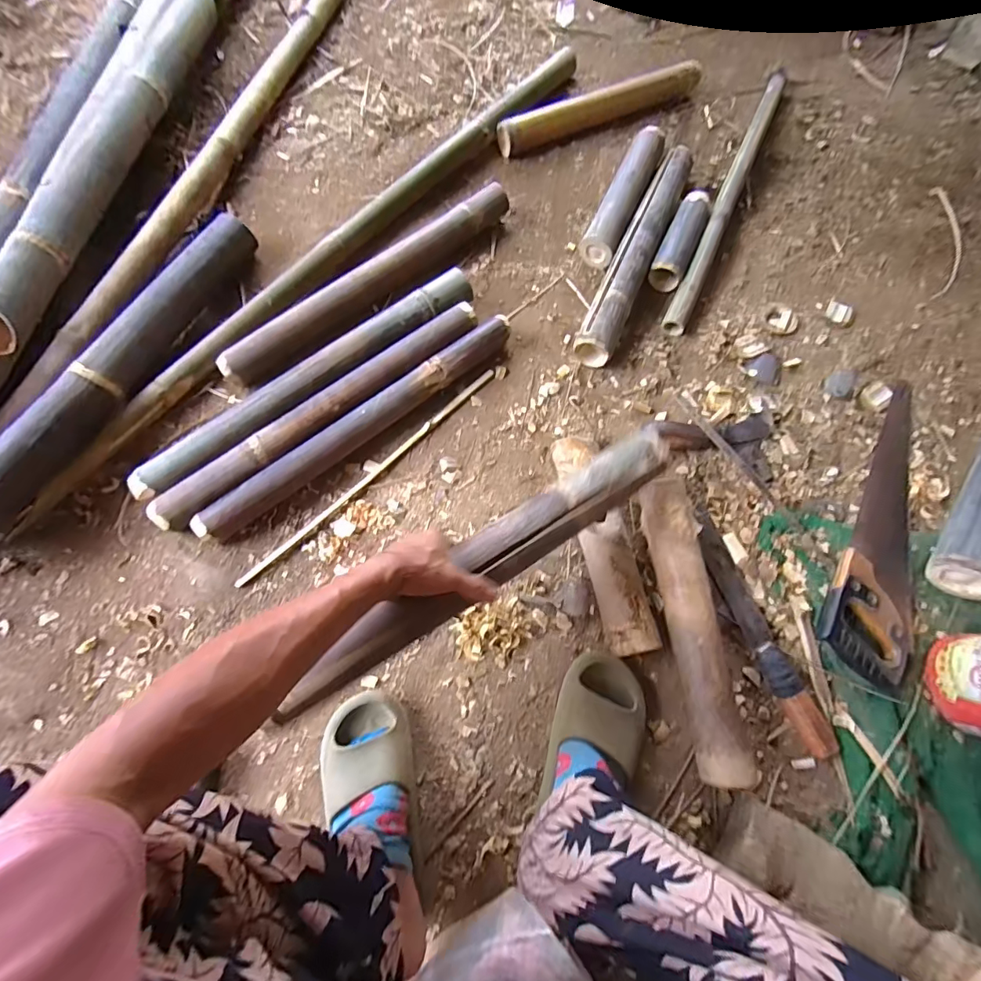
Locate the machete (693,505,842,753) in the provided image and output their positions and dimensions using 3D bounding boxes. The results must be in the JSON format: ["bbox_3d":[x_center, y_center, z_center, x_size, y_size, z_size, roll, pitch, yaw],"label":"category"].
[{"bbox_3d":[0.368,0.182,0.655,0.050,0.037,0.342,-19,72,-7],"label":"machete"}]

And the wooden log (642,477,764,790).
[{"bbox_3d":[0.268,0.173,0.640,0.065,0.067,0.378,-5,71,-2],"label":"wooden log"}]

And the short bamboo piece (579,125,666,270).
[{"bbox_3d":[0.259,-0.572,0.919,0.066,0.056,0.319,24,73,7],"label":"short bamboo piece"}]

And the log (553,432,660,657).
[{"bbox_3d":[0.166,0.070,0.687,0.078,0.047,0.319,-13,72,-5],"label":"log"}]

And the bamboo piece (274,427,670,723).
[{"bbox_3d":[0.010,0.067,0.527,0.511,0.032,0.061,-33,74,-21],"label":"bamboo piece"}]

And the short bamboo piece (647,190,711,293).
[{"bbox_3d":[0.358,-0.471,0.890,0.058,0.048,0.216,25,73,7],"label":"short bamboo piece"}]

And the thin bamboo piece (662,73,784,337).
[{"bbox_3d":[0.477,-0.593,0.938,0.045,0.036,0.730,24,73,7],"label":"thin bamboo piece"}]

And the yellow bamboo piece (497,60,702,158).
[{"bbox_3d":[0.232,-0.817,1.018,0.464,0.074,0.053,-22,73,-8],"label":"yellow bamboo piece"}]

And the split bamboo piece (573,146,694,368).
[{"bbox_3d":[0.271,-0.446,0.866,0.063,0.059,0.519,23,72,7],"label":"split bamboo piece"}]

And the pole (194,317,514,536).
[{"bbox_3d":[-0.194,-0.106,0.745,0.561,0.053,0.055,-37,75,-12],"label":"pole"}]

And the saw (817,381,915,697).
[{"bbox_3d":[0.599,0.044,0.696,0.121,0.043,0.481,29,73,9],"label":"saw"}]

